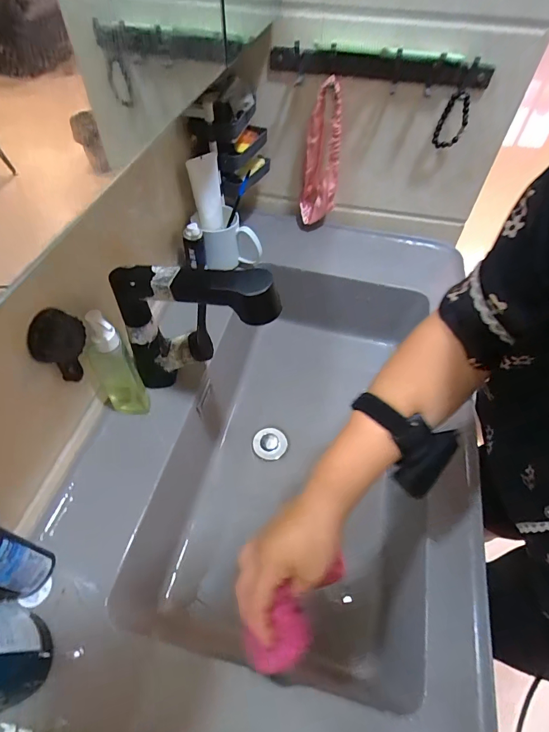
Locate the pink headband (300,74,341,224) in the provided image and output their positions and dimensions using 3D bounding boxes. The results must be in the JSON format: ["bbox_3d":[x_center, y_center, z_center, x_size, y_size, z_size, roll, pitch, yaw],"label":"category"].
[{"bbox_3d":[0.084,-0.363,0.689,0.062,0.227,0.044,-1,53,-2],"label":"pink headband"}]

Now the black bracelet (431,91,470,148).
[{"bbox_3d":[0.278,-0.382,0.609,0.043,0.081,0.017,18,55,11],"label":"black bracelet"}]

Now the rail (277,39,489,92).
[{"bbox_3d":[0.152,-0.433,0.564,0.313,0.041,0.036,8,53,4],"label":"rail"}]

